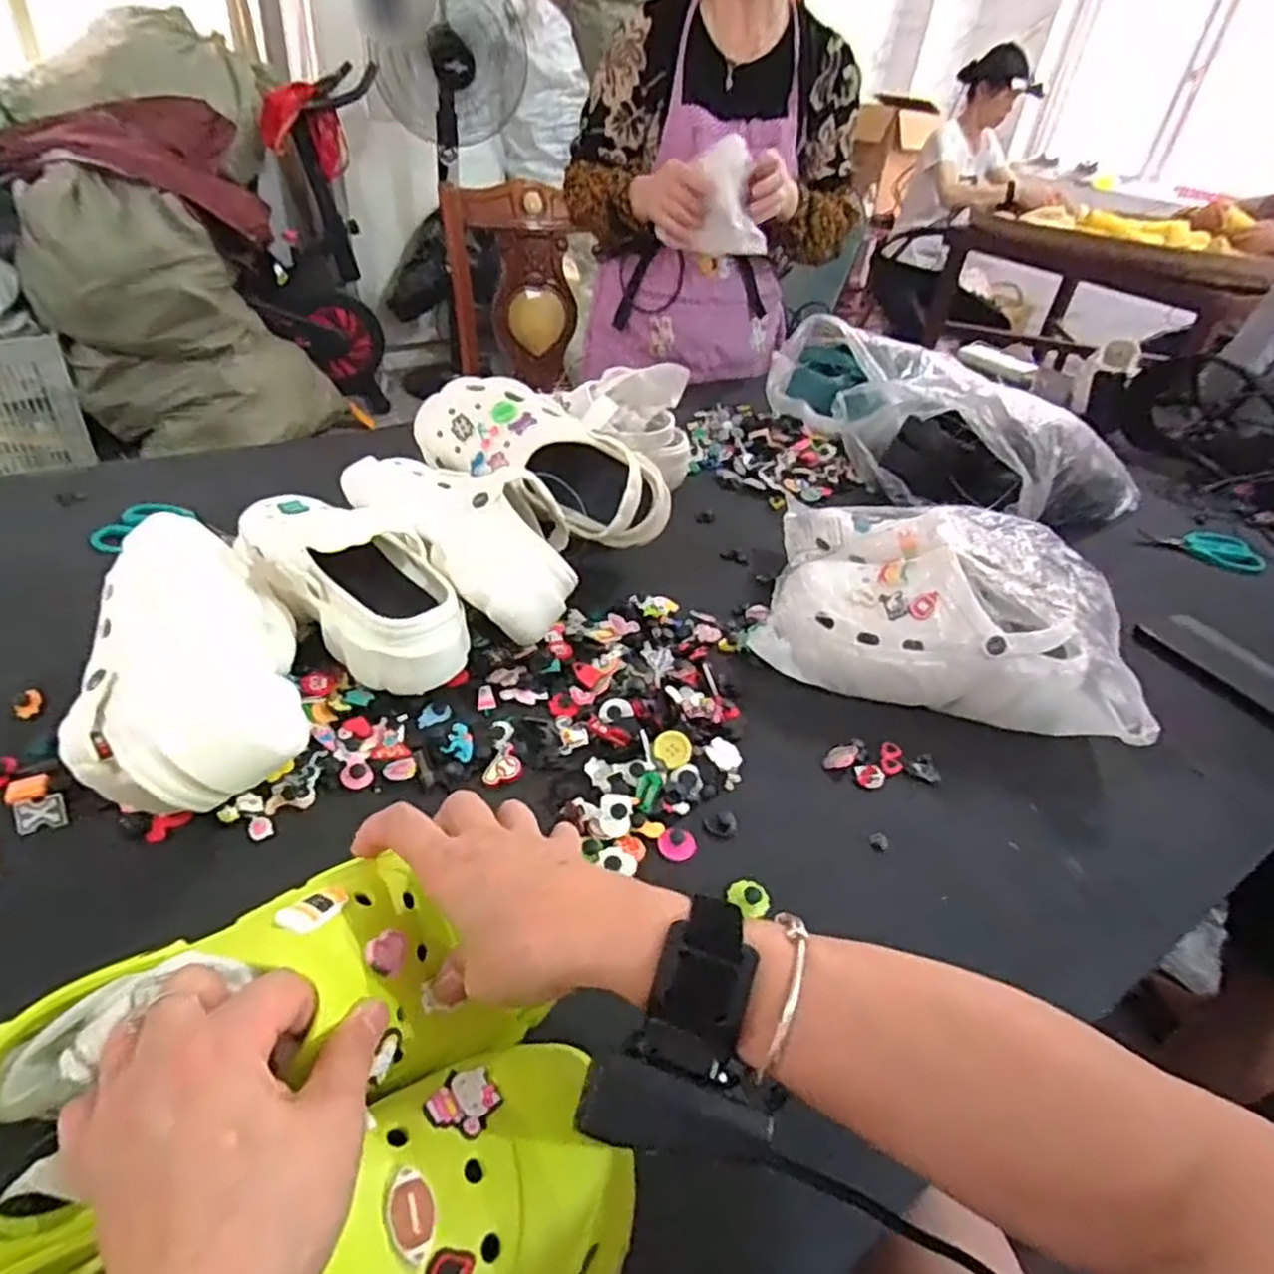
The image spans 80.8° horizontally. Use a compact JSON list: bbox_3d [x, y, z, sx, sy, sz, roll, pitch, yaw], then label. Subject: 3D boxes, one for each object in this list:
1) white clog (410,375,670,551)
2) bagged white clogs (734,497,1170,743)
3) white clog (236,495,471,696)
[{"bbox_3d":[-0.098,-0.174,0.733,0.270,0.093,0.129,30,41,5],"label":"white clog"},{"bbox_3d":[0.285,-0.031,0.701,0.320,0.119,0.237,17,38,12],"label":"bagged white clogs"},{"bbox_3d":[-0.244,-0.051,0.627,0.102,0.090,0.228,-26,49,-36],"label":"white clog"}]

